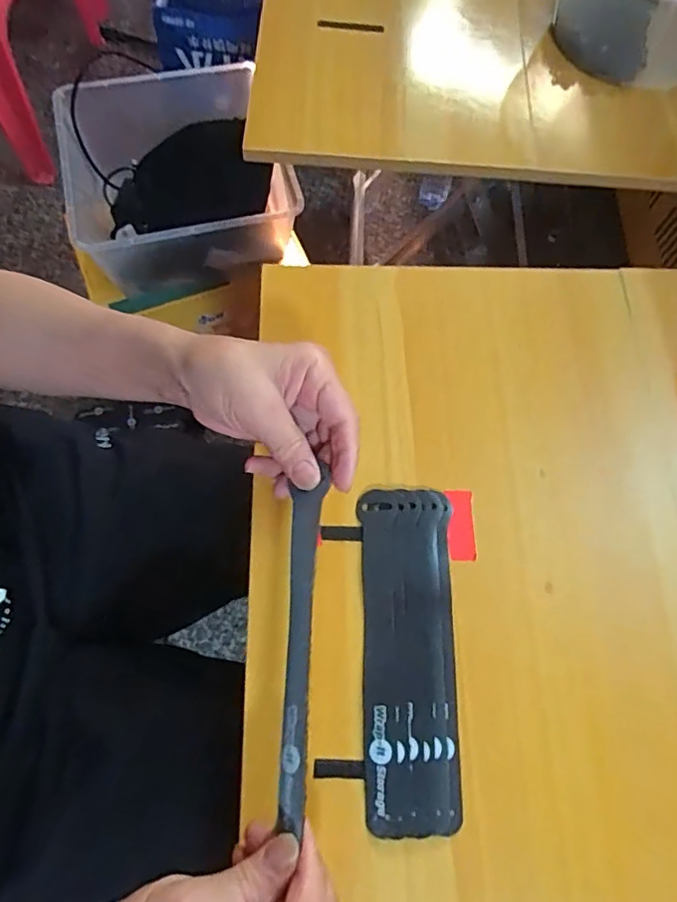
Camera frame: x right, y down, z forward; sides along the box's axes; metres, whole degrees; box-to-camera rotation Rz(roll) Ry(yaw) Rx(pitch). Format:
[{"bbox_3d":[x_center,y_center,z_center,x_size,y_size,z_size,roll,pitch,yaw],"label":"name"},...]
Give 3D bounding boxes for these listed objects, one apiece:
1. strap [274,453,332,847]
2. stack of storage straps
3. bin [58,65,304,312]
[{"bbox_3d":[-0.020,0.096,0.300,0.016,0.007,0.178,3,68,-1],"label":"strap"},{"bbox_3d":[0.044,0.121,0.347,0.057,0.008,0.198,2,68,-2],"label":"stack of storage straps"},{"bbox_3d":[-0.232,-0.391,0.813,0.301,0.134,0.309,-14,70,-8],"label":"bin"}]

